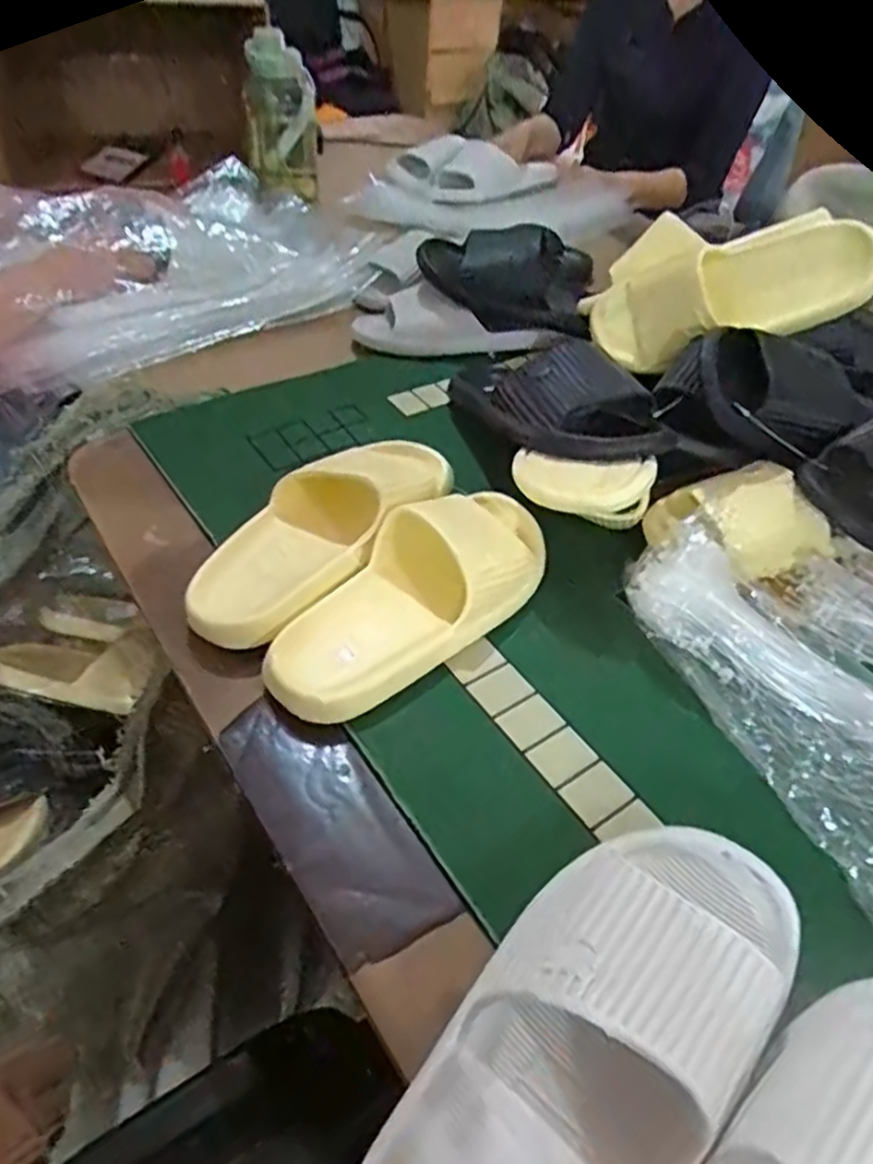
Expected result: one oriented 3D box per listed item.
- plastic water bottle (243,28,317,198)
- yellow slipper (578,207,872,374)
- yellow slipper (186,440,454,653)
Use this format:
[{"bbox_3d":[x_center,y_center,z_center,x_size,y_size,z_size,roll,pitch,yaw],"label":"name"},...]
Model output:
[{"bbox_3d":[-0.233,-0.692,1.087,0.104,0.209,0.118,-4,44,-9],"label":"plastic water bottle"},{"bbox_3d":[0.261,-0.283,0.691,0.275,0.119,0.108,3,38,35],"label":"yellow slipper"},{"bbox_3d":[-0.080,-0.047,0.545,0.097,0.073,0.253,31,50,25],"label":"yellow slipper"}]

